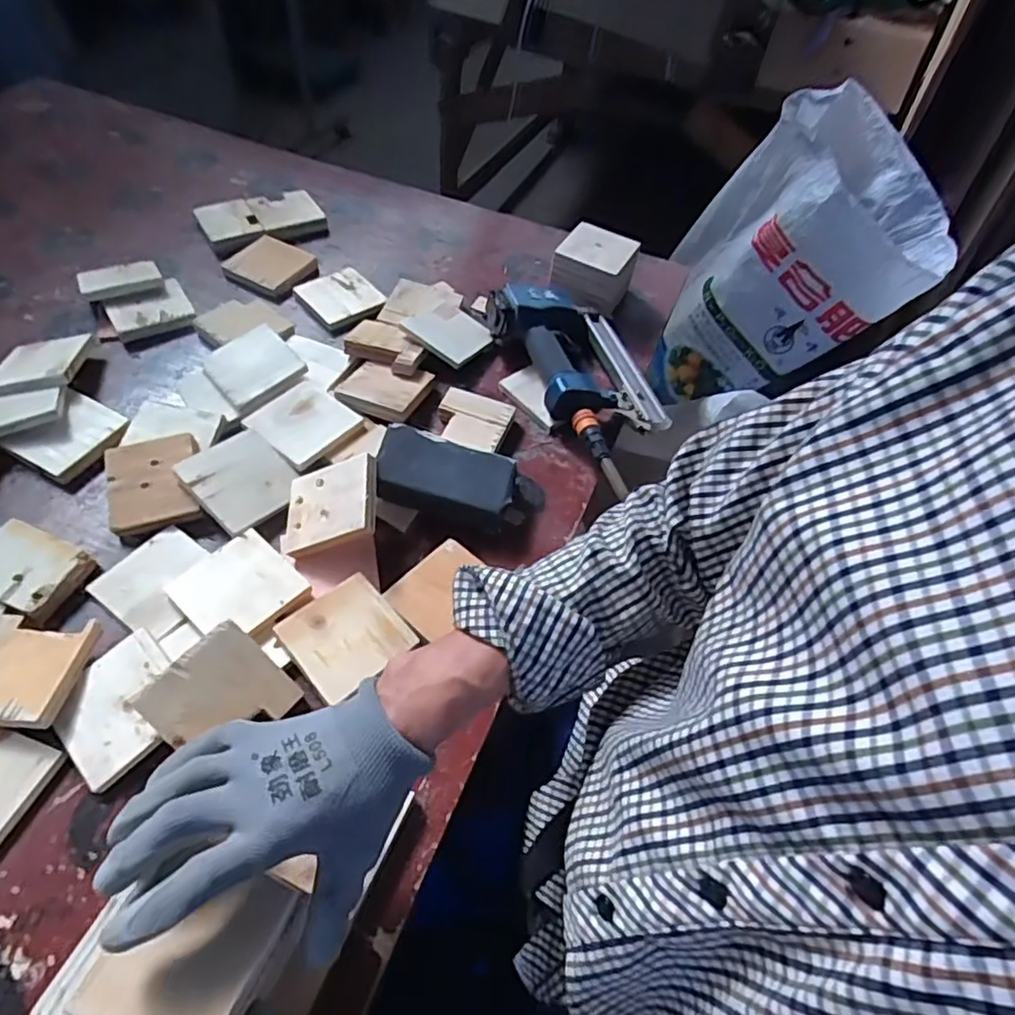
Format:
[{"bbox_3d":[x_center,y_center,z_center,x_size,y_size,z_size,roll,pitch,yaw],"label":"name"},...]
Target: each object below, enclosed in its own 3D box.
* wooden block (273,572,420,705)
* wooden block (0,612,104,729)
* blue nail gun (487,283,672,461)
[{"bbox_3d":[-0.141,0.105,0.537,0.088,0.016,0.089,-35,63,-28],"label":"wooden block"},{"bbox_3d":[-0.388,0.127,0.497,0.093,0.018,0.086,10,52,2],"label":"wooden block"},{"bbox_3d":[0.096,-0.172,0.743,0.151,0.071,0.254,-21,57,-21],"label":"blue nail gun"}]

